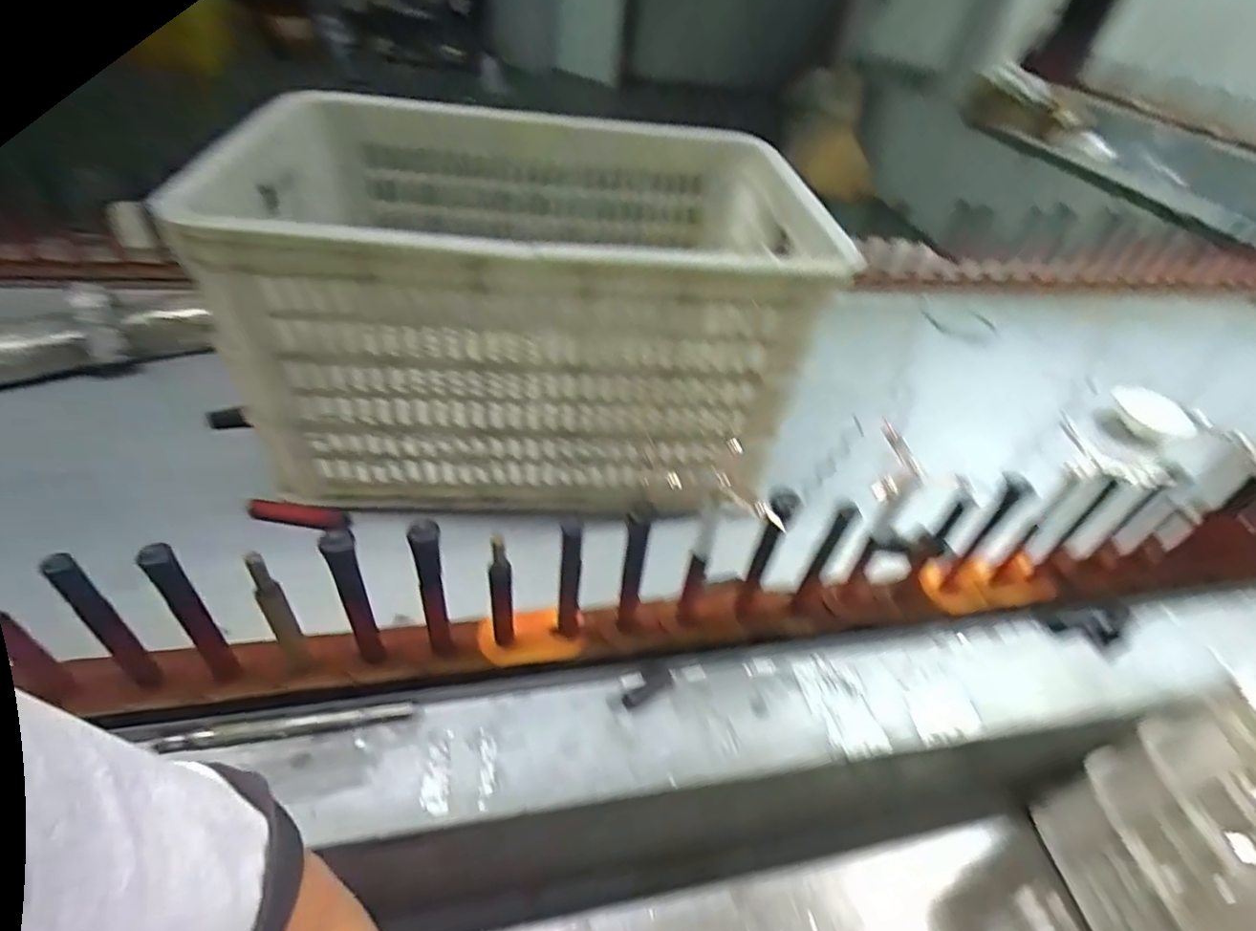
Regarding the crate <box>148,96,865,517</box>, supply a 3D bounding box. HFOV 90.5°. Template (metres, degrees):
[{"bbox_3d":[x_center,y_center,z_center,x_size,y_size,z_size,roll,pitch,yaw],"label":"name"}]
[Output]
[{"bbox_3d":[-0.104,-0.194,0.721,0.549,0.295,0.442,-3,43,-11],"label":"crate"}]

